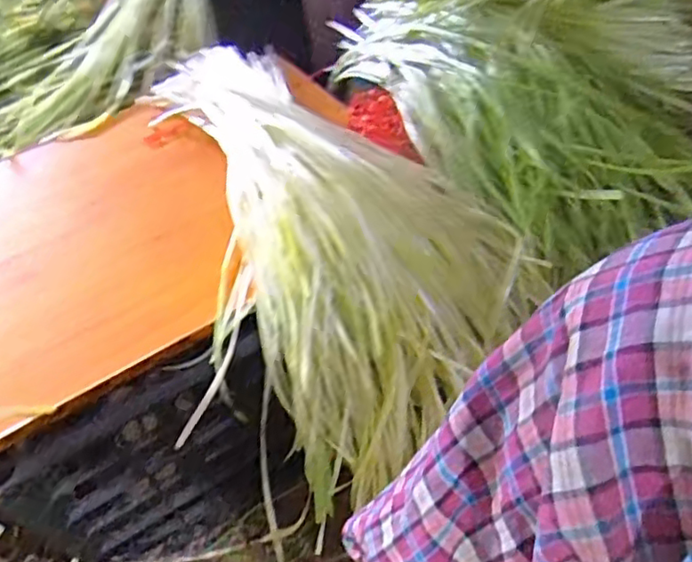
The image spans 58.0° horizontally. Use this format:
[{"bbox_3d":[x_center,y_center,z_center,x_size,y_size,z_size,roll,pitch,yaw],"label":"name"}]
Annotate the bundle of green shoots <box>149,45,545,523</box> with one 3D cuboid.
[{"bbox_3d":[-0.087,-0.057,0.699,0.333,0.172,0.520,-35,56,-24],"label":"bundle of green shoots"}]

